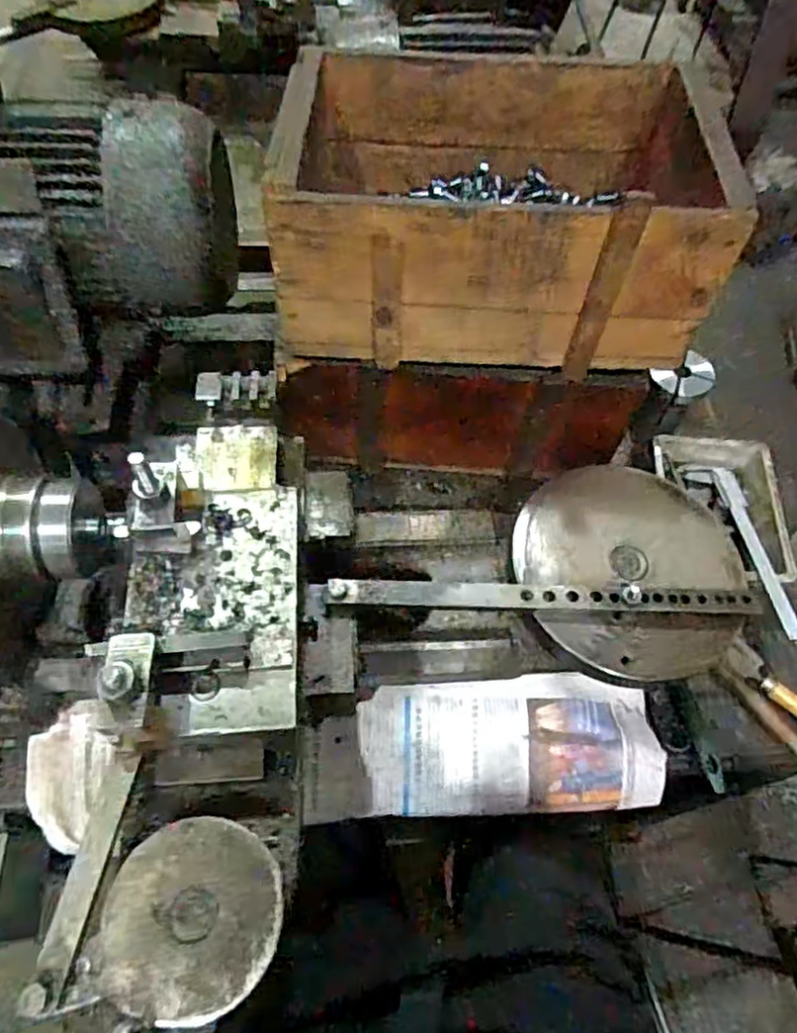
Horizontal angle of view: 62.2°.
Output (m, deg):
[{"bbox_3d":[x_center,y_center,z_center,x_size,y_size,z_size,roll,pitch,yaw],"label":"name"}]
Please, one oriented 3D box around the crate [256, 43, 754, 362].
[{"bbox_3d":[0.080,-0.275,0.588,0.348,0.144,0.243,2,57,-2],"label":"crate"}]

